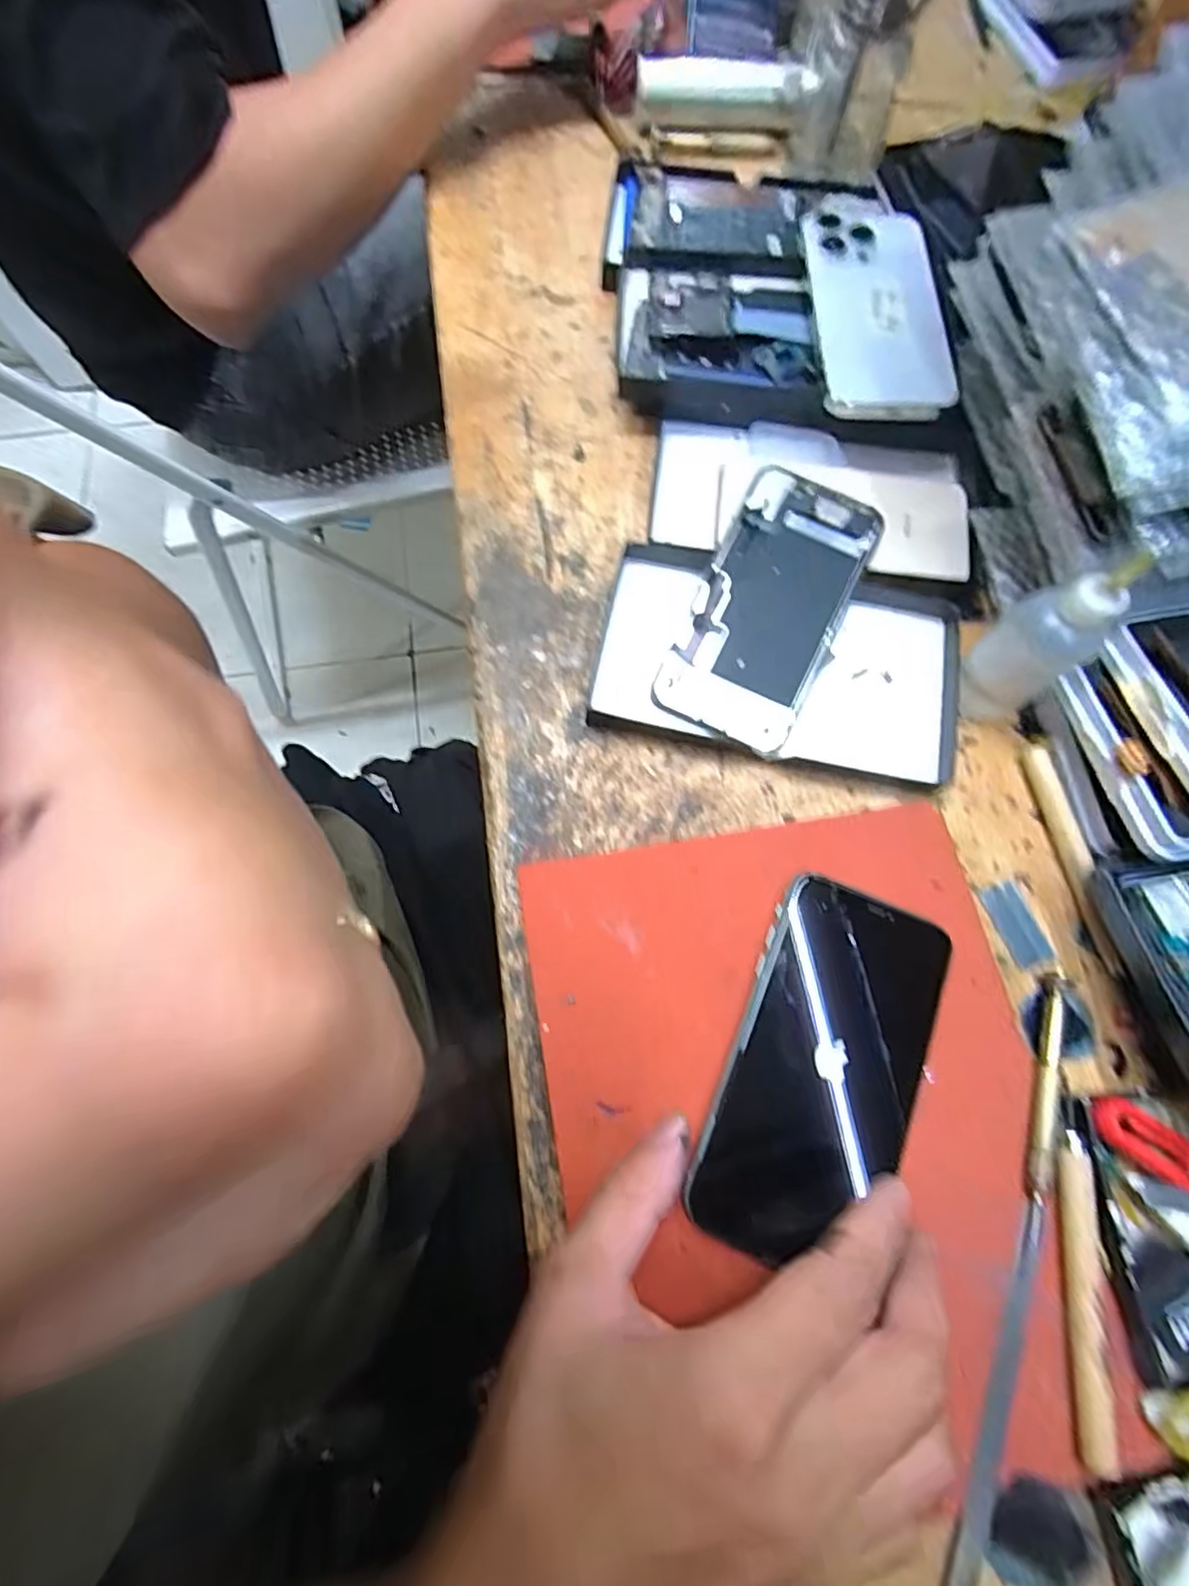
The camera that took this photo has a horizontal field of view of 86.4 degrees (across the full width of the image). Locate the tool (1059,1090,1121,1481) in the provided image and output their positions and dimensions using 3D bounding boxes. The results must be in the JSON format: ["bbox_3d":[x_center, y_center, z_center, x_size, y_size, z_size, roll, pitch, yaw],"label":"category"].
[{"bbox_3d":[0.184,0.181,0.238,0.012,0.010,0.118,9,72,2],"label":"tool"}]

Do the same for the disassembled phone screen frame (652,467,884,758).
[{"bbox_3d":[0.089,-0.095,0.320,0.068,0.006,0.143,25,83,5],"label":"disassembled phone screen frame"}]

